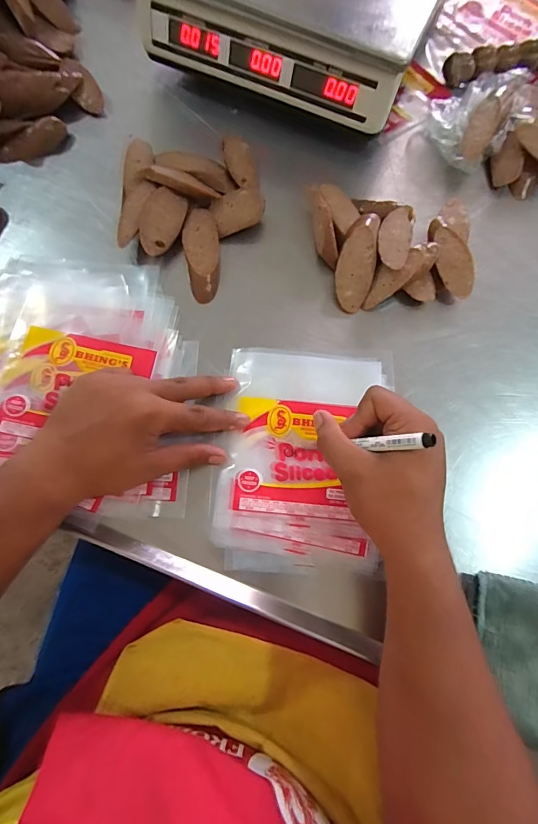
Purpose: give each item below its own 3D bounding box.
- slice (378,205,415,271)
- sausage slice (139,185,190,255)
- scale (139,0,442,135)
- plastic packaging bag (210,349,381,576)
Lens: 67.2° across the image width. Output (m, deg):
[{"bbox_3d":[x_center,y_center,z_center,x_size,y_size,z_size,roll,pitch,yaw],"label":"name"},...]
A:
[{"bbox_3d":[0.137,-0.190,0.438,0.034,0.006,0.087,9,67,11],"label":"slice"},{"bbox_3d":[-0.115,-0.204,0.435,0.040,0.014,0.072,22,83,-29],"label":"sausage slice"},{"bbox_3d":[0.036,-0.494,0.489,0.316,0.120,0.249,24,74,5],"label":"scale"},{"bbox_3d":[0.027,0.037,0.394,0.149,0.014,0.203,4,73,-1],"label":"plastic packaging bag"}]

